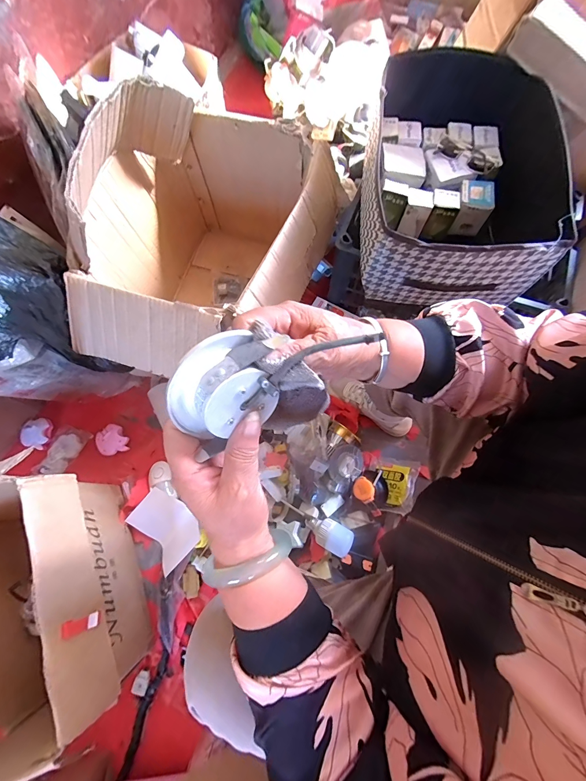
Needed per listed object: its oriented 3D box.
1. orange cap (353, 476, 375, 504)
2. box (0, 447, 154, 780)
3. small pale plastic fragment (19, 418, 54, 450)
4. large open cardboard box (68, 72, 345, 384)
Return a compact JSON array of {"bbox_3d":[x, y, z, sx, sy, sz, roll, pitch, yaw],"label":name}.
[{"bbox_3d":[0.163,0.228,0.738,0.046,0.021,0.052,-40,76,-12],"label":"orange cap"},{"bbox_3d":[-0.439,0.345,0.560,0.237,0.283,0.383,-22,73,-7],"label":"box"},{"bbox_3d":[-0.638,0.106,0.801,0.059,0.022,0.074,23,68,-36],"label":"small pale plastic fragment"},{"bbox_3d":[-0.185,-0.298,0.729,0.463,0.454,0.580,16,72,5],"label":"large open cardboard box"}]

